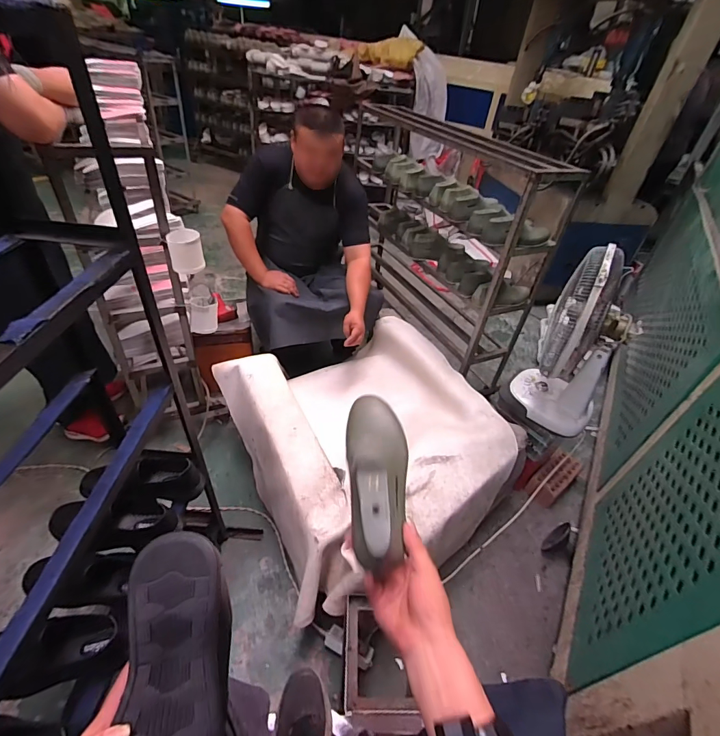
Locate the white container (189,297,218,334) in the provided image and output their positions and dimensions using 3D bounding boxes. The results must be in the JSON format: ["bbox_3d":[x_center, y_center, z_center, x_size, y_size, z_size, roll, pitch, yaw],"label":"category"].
[{"bbox_3d":[-0.537,-0.188,1.352,0.094,0.108,0.084,-6,42,-16],"label":"white container"}]

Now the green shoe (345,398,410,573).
[{"bbox_3d":[0.024,0.128,0.529,0.083,0.071,0.254,5,36,-4],"label":"green shoe"}]

